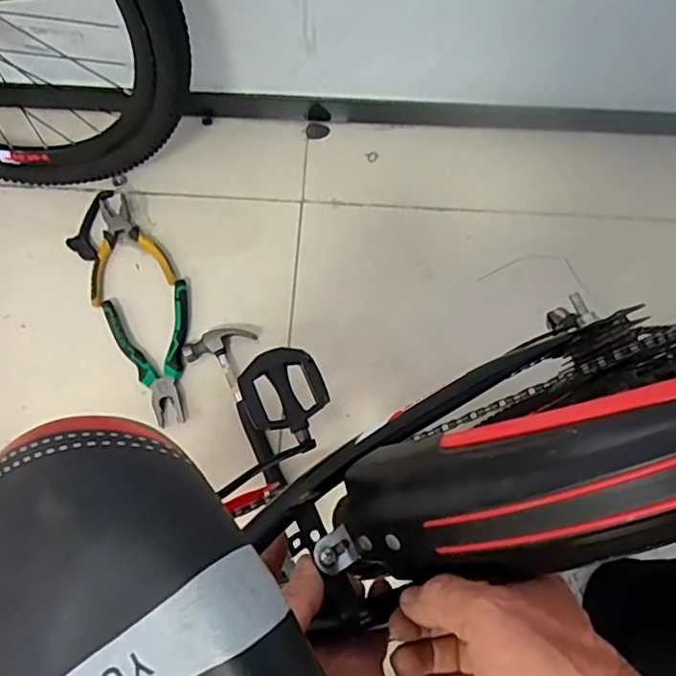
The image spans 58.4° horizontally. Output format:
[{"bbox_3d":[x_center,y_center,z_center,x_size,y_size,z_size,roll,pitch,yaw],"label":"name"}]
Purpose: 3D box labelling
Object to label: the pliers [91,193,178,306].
[{"bbox_3d":[-0.293,-0.127,0.829,0.115,0.013,0.148,-16,77,-3],"label":"pliers"}]

